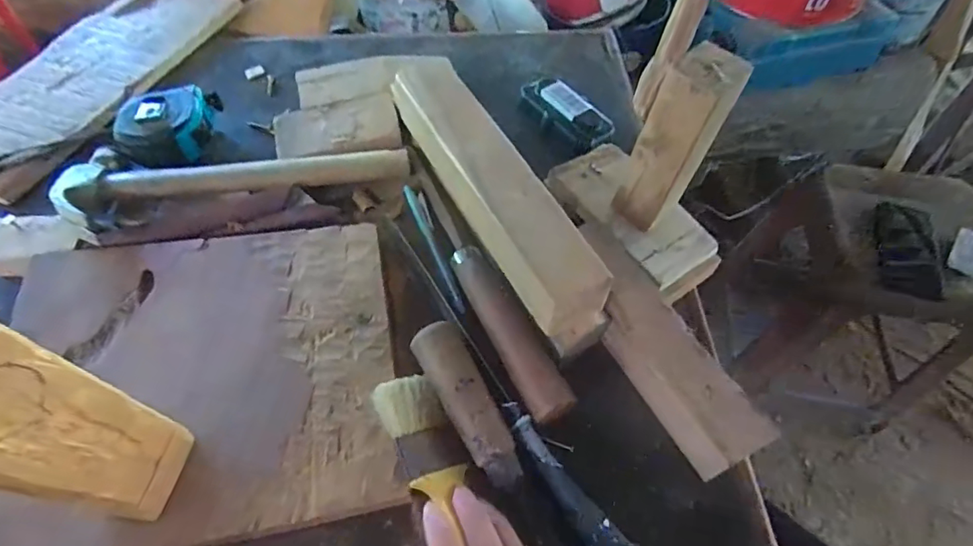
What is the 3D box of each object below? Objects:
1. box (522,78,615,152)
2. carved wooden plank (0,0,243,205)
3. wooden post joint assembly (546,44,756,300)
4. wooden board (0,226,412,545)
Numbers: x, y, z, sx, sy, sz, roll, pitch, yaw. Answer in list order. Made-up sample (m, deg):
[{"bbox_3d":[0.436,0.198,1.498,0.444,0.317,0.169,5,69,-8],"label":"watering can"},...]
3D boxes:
[{"bbox_3d":[0.077,-0.161,0.519,0.047,0.022,0.097,-32,62,-20],"label":"box"},{"bbox_3d":[-0.422,-0.223,0.560,0.143,0.016,0.360,14,57,9],"label":"carved wooden plank"},{"bbox_3d":[0.118,-0.080,0.373,0.070,0.152,0.140,-29,61,-19],"label":"wooden post joint assembly"},{"bbox_3d":[-0.191,0.064,0.355,0.250,0.019,0.223,-10,56,-7],"label":"wooden board"}]

